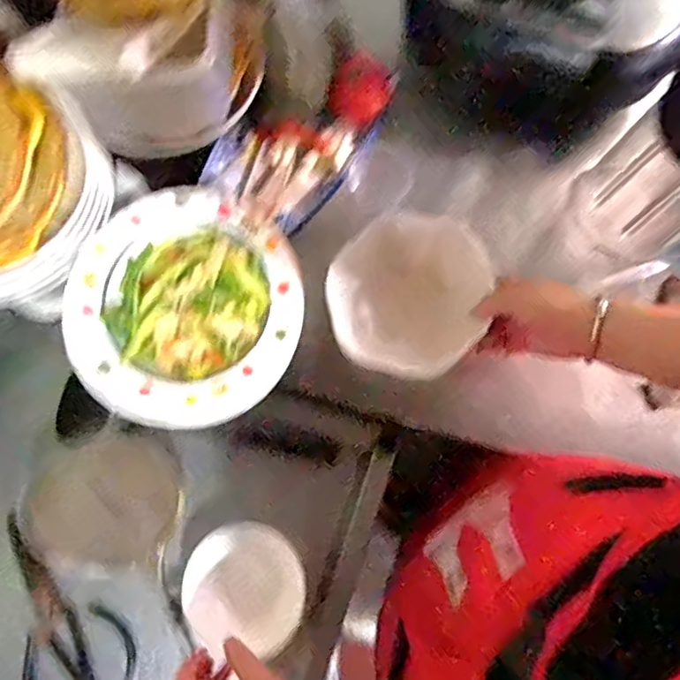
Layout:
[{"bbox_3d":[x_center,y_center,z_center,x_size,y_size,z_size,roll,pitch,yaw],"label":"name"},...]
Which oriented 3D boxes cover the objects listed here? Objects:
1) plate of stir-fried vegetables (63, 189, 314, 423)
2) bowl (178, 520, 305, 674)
[{"bbox_3d":[-0.145,-0.035,0.527,0.216,0.035,0.211,0,76,0],"label":"plate of stir-fried vegetables"},{"bbox_3d":[-0.084,0.249,0.573,0.131,0.050,0.140,-8,63,-41],"label":"bowl"}]

